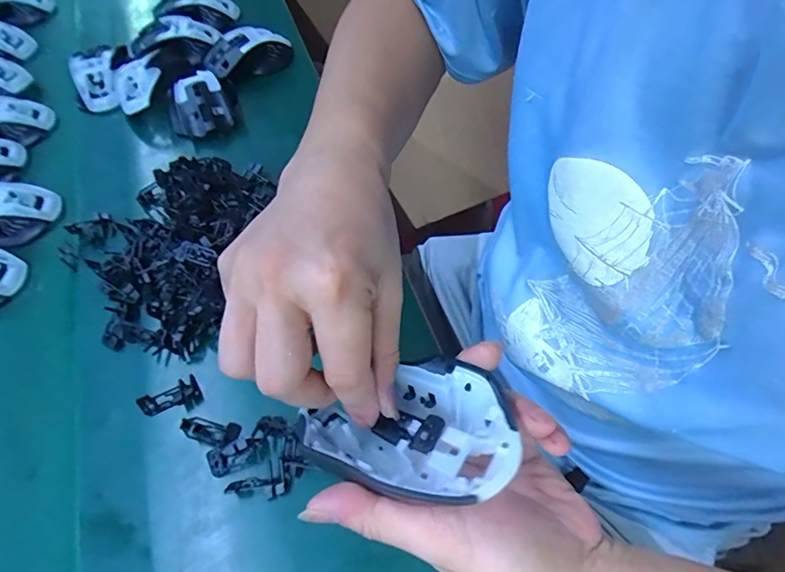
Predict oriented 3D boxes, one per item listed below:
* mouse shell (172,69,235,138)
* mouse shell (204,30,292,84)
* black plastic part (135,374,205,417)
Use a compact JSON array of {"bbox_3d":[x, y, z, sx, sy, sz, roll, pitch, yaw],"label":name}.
[{"bbox_3d":[-0.232,-0.219,0.555,0.074,0.032,0.093,-23,61,-9],"label":"mouse shell"},{"bbox_3d":[-0.189,-0.306,0.604,0.112,0.036,0.071,-37,64,-16],"label":"mouse shell"},{"bbox_3d":[-0.183,0.090,0.380,0.045,0.019,0.028,-16,60,-19],"label":"black plastic part"}]

